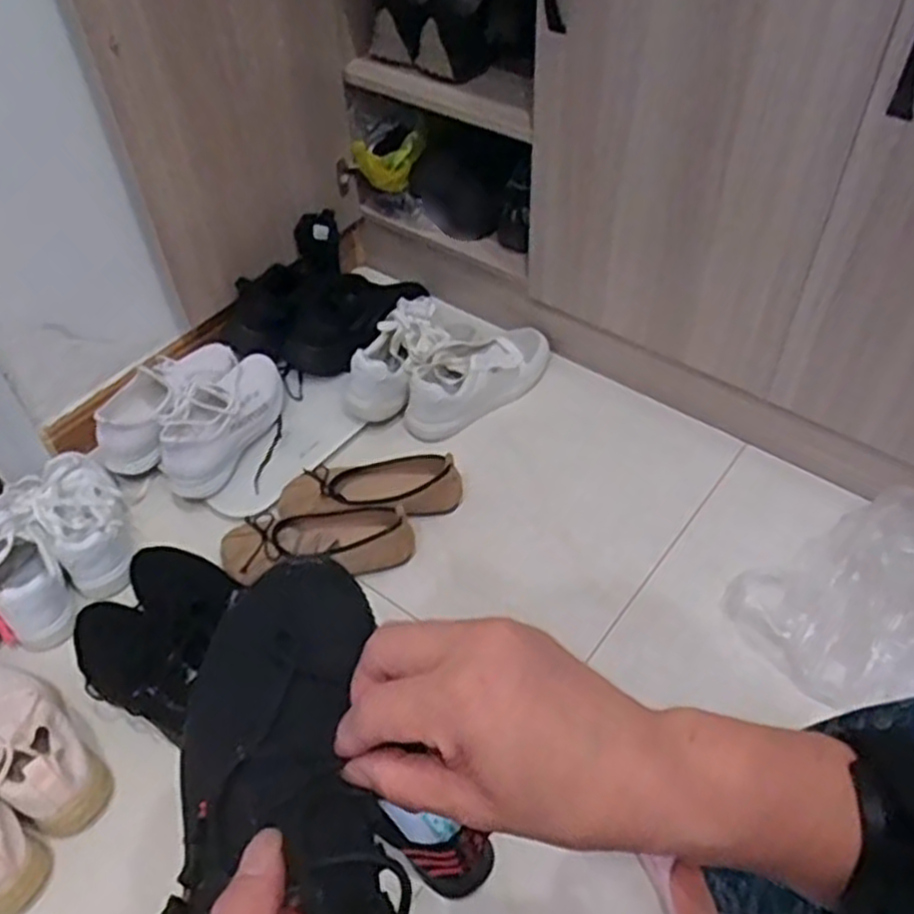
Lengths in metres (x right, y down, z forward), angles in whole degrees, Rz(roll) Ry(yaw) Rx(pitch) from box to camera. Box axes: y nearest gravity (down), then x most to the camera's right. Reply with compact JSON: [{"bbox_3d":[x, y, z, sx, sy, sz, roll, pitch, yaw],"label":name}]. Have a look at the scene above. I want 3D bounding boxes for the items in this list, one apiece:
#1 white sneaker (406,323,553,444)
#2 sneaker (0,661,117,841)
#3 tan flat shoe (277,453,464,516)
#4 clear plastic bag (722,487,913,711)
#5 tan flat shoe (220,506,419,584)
[{"bbox_3d":[0.042,-0.120,1.174,0.261,0.083,0.102,-36,55,-26],"label":"white sneaker"},{"bbox_3d":[-0.460,0.293,0.833,0.227,0.091,0.109,24,53,23],"label":"sneaker"},{"bbox_3d":[-0.113,0.044,1.039,0.235,0.049,0.089,-2,47,1],"label":"tan flat shoe"},{"bbox_3d":[0.476,0.157,0.900,0.285,0.117,0.207,-16,49,-11],"label":"clear plastic bag"},{"bbox_3d":[-0.174,0.114,1.000,0.236,0.058,0.093,-8,47,-5],"label":"tan flat shoe"}]

